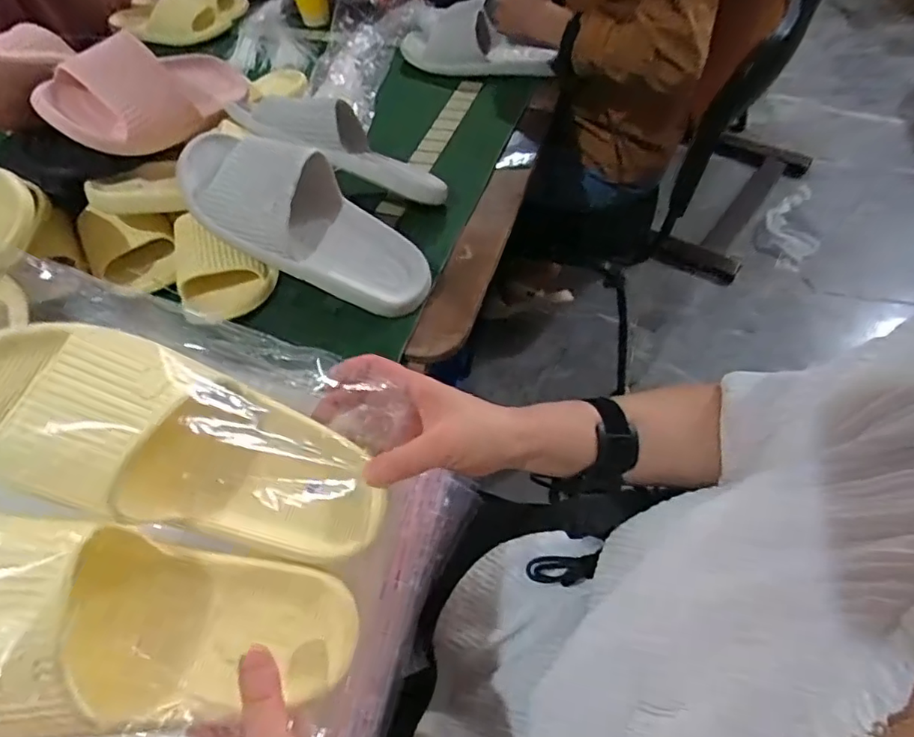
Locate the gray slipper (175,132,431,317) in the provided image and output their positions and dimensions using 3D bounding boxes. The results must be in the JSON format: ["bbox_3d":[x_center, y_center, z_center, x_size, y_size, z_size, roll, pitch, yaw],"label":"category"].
[{"bbox_3d":[-0.154,-0.153,0.577,0.275,0.070,0.100,31,59,-6],"label":"gray slipper"}]

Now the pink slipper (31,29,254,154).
[{"bbox_3d":[-0.332,-0.322,0.637,0.083,0.104,0.262,15,39,16],"label":"pink slipper"}]

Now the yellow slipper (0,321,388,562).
[{"bbox_3d":[-0.169,0.048,0.338,0.256,0.075,0.097,23,54,-15],"label":"yellow slipper"}]

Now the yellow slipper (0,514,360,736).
[{"bbox_3d":[-0.177,0.135,0.293,0.257,0.064,0.093,15,49,-25],"label":"yellow slipper"}]

